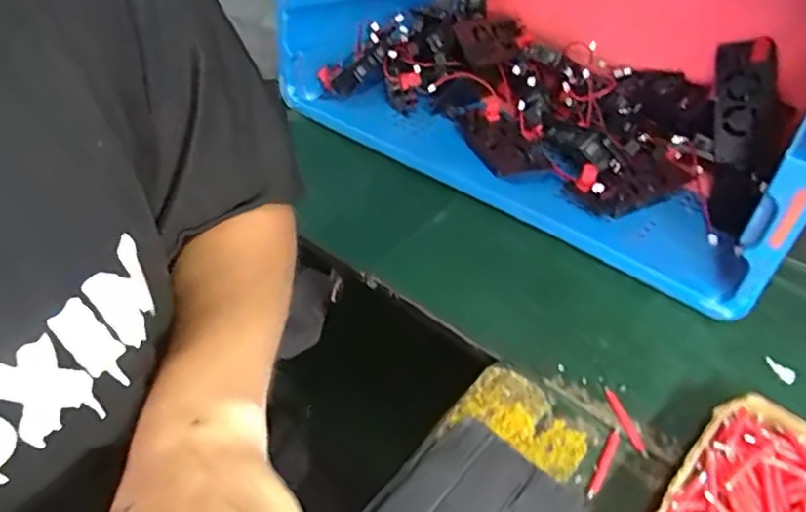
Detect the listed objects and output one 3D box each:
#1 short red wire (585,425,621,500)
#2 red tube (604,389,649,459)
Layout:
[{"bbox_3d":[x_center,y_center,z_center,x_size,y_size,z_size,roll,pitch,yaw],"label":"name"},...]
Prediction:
[{"bbox_3d":[0.141,0.144,0.412,0.008,0.004,0.061,24,49,22],"label":"short red wire"},{"bbox_3d":[0.165,0.123,0.439,0.009,0.004,0.059,-7,45,-8],"label":"red tube"}]

